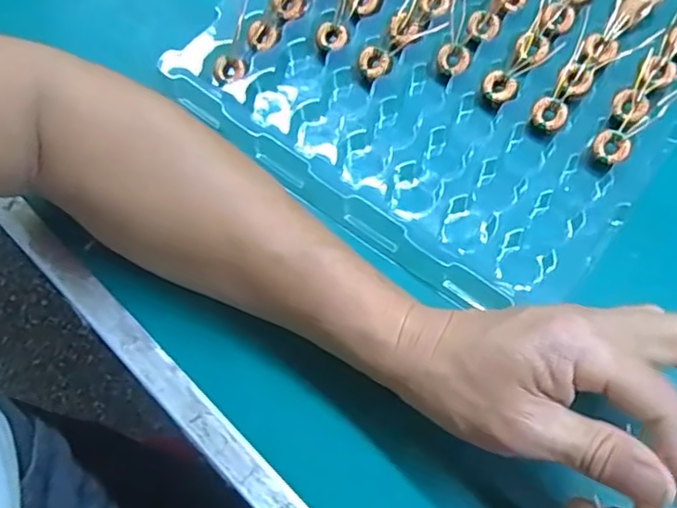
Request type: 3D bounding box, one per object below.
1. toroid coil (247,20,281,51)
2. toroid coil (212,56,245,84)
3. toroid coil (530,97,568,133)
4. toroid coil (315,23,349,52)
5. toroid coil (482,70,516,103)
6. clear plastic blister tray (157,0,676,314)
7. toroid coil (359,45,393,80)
[{"bbox_3d":[-0.049,-0.144,0.403,0.020,0.009,0.018,-35,73,-10],"label":"toroid coil"},{"bbox_3d":[-0.071,-0.121,0.396,0.020,0.010,0.015,-5,70,0],"label":"toroid coil"},{"bbox_3d":[0.131,-0.087,0.375,0.021,0.007,0.017,27,74,11],"label":"toroid coil"},{"bbox_3d":[-0.004,-0.144,0.405,0.021,0.006,0.018,16,72,8],"label":"toroid coil"},{"bbox_3d":[0.102,-0.107,0.386,0.020,0.006,0.018,26,74,11],"label":"toroid coil"},{"bbox_3d":[0.077,-0.134,0.397,0.282,0.024,0.272,35,76,13],"label":"clear plastic blister tray"},{"bbox_3d":[0.024,-0.124,0.394,0.023,0.010,0.016,42,77,15],"label":"toroid coil"}]

